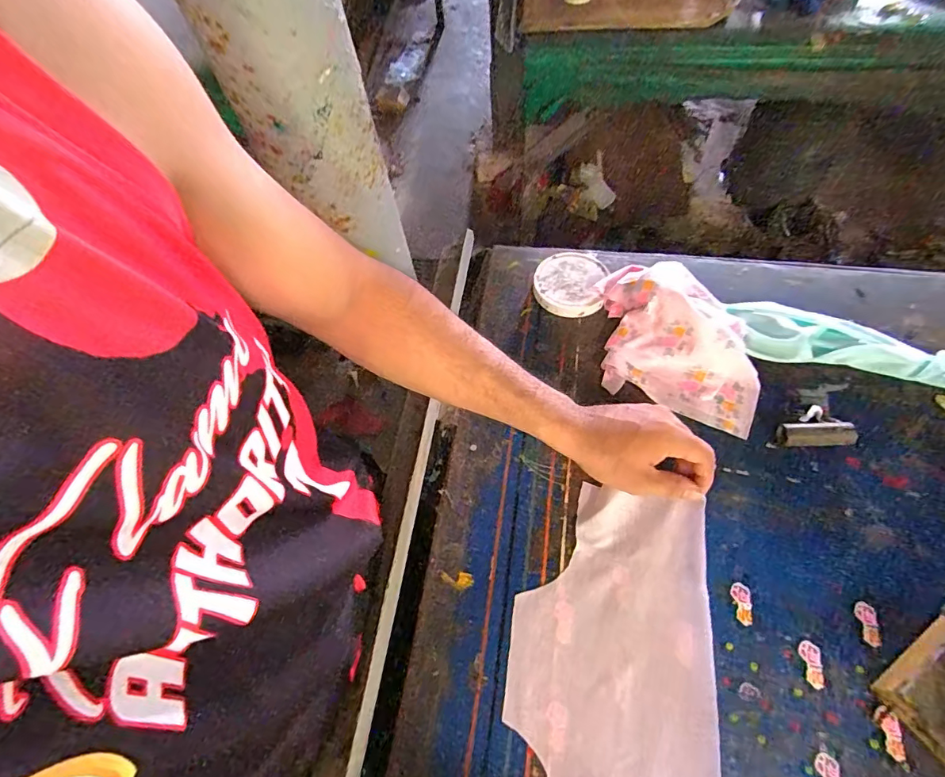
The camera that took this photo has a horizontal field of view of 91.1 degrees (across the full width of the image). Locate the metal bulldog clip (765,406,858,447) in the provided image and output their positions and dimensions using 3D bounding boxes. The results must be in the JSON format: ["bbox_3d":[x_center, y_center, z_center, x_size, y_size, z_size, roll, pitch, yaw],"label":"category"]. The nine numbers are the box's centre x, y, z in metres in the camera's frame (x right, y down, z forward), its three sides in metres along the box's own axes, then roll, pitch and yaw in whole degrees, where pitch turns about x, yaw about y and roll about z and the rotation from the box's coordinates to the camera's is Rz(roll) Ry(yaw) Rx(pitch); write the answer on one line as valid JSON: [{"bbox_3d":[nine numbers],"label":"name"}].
[{"bbox_3d":[0.341,0.039,0.470,0.079,0.017,0.039,-2,63,2],"label":"metal bulldog clip"}]

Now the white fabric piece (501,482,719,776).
[{"bbox_3d":[0.113,0.240,0.385,0.162,0.017,0.303,5,63,9],"label":"white fabric piece"}]

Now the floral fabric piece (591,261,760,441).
[{"bbox_3d":[0.227,-0.062,0.506,0.192,0.060,0.164,20,65,12],"label":"floral fabric piece"}]

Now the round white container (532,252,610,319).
[{"bbox_3d":[0.120,-0.133,0.572,0.084,0.012,0.093,13,64,9],"label":"round white container"}]

